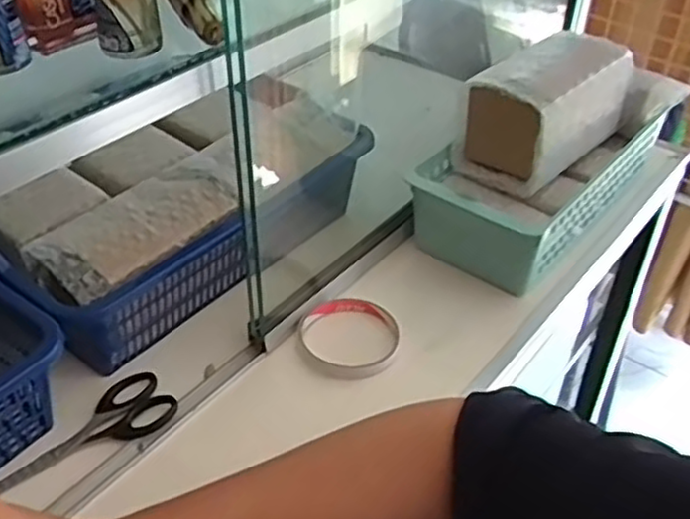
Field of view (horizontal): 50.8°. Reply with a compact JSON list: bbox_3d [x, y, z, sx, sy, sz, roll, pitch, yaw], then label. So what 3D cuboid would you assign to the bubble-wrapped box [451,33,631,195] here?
[{"bbox_3d":[0.196,-0.152,0.699,0.089,0.096,0.178,31,47,29],"label":"bubble-wrapped box"}]

